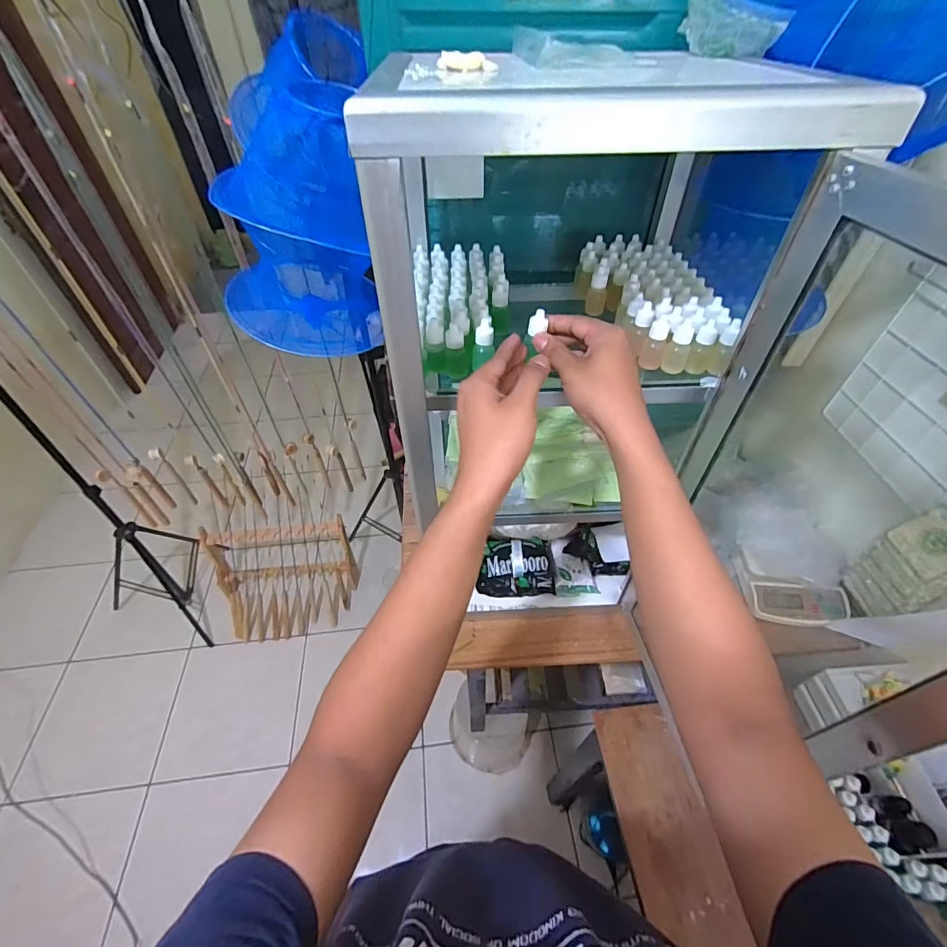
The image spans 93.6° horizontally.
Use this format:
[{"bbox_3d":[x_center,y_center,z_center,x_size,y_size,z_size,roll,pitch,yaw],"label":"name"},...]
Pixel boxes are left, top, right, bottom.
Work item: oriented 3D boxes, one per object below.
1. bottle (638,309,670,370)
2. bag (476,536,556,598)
[{"bbox_3d":[0.194,-0.140,0.470,0.023,0.051,0.029,19,52,15],"label":"bottle"},{"bbox_3d":[0.075,0.154,0.753,0.125,0.061,0.086,0,49,0],"label":"bag"}]

